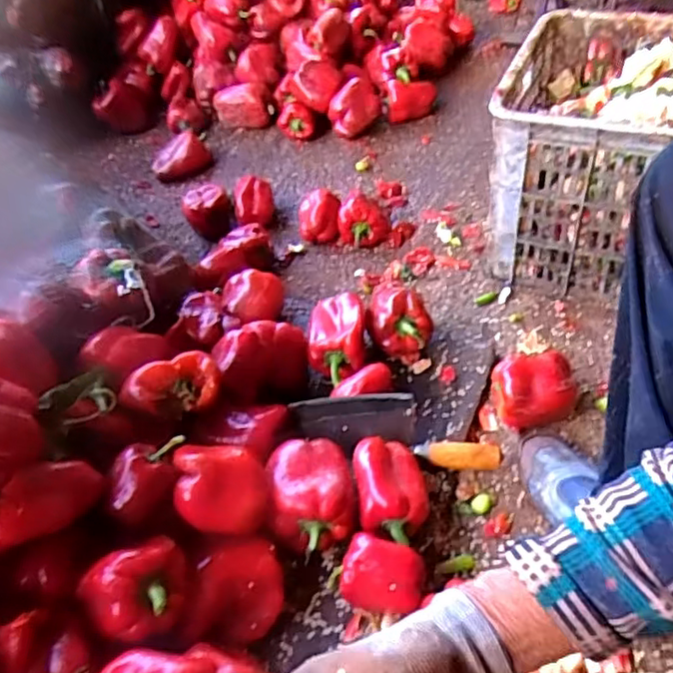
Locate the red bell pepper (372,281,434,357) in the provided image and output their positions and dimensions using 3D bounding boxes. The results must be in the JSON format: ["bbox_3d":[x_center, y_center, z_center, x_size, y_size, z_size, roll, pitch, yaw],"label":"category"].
[{"bbox_3d":[0.088,-0.024,0.867,0.087,0.077,0.084,-2,47,4],"label":"red bell pepper"}]

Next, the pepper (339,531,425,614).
[{"bbox_3d":[0.050,0.252,0.643,0.080,0.082,0.067,16,51,20],"label":"pepper"}]

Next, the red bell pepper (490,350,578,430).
[{"bbox_3d":[0.249,0.071,0.787,0.101,0.090,0.078,-3,47,3],"label":"red bell pepper"}]

